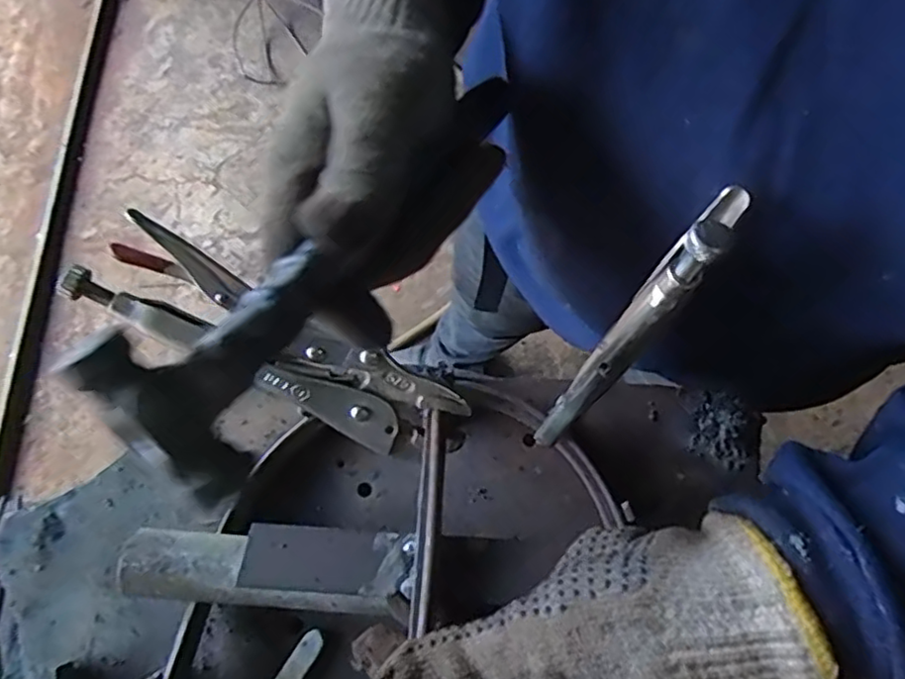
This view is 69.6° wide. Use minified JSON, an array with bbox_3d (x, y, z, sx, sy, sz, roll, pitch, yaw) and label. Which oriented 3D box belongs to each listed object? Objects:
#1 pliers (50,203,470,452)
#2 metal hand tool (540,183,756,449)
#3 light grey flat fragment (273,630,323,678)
[{"bbox_3d":[-0.079,0.002,0.291,0.172,0.022,0.043,28,74,-12],"label":"pliers"},{"bbox_3d":[0.069,0.001,0.266,0.013,0.150,0.044,40,51,12],"label":"metal hand tool"},{"bbox_3d":[-0.085,0.175,0.340,0.012,0.004,0.047,33,76,10],"label":"light grey flat fragment"}]

